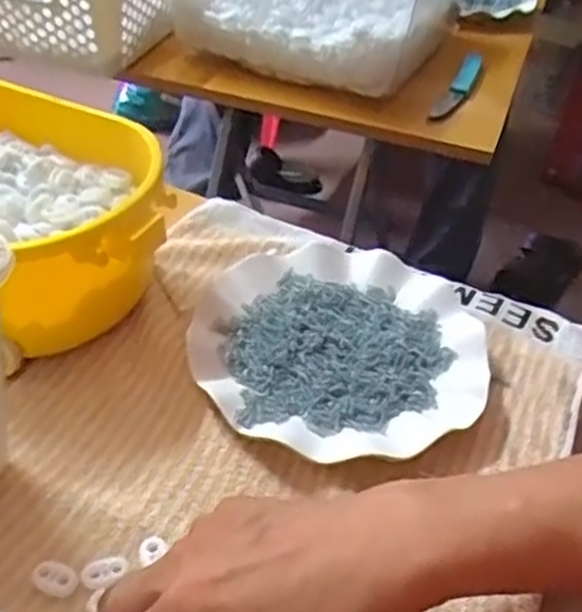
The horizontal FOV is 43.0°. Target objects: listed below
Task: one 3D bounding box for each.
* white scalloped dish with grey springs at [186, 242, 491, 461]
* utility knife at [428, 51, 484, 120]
[{"bbox_3d":[0.031,0.026,0.474,0.178,0.025,0.181,2,41,-2],"label":"white scalloped dish with grey springs"},{"bbox_3d":[0.192,-0.247,0.821,0.026,0.015,0.168,20,44,17],"label":"utility knife"}]

